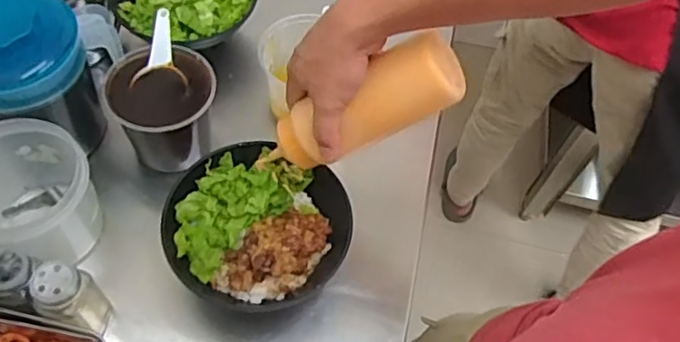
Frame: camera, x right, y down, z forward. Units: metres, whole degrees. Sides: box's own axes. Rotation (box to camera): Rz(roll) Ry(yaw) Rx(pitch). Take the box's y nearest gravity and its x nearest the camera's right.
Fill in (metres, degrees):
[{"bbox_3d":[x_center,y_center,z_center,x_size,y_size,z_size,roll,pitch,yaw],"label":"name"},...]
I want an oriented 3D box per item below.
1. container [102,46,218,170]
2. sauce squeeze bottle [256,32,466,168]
[{"bbox_3d":[-0.193,-0.065,0.677,0.110,0.104,0.113,2,59,-3],"label":"container"},{"bbox_3d":[0.007,-0.052,0.532,0.199,0.057,0.056,-25,55,29],"label":"sauce squeeze bottle"}]

